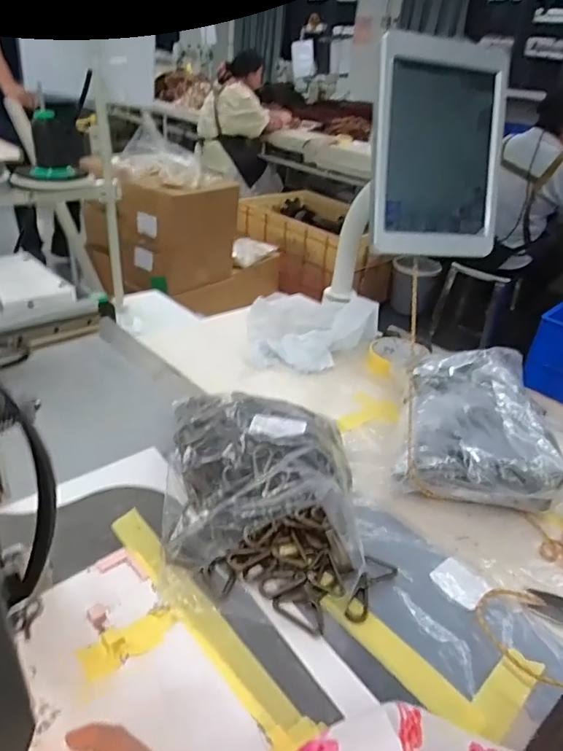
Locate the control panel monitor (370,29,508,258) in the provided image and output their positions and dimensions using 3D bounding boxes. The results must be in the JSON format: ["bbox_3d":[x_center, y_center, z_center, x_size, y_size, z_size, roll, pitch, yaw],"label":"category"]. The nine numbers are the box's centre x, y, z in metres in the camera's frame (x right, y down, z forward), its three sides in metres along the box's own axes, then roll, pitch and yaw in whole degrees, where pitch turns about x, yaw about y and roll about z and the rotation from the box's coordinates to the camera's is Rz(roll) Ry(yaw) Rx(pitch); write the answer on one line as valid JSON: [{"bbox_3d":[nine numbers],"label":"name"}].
[{"bbox_3d":[0.164,-0.234,0.544,0.148,0.210,0.018,-2,14,-20],"label":"control panel monitor"}]

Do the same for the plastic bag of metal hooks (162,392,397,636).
[{"bbox_3d":[-0.012,0.084,0.459,0.175,0.075,0.249,2,32,-8],"label":"plastic bag of metal hooks"}]

